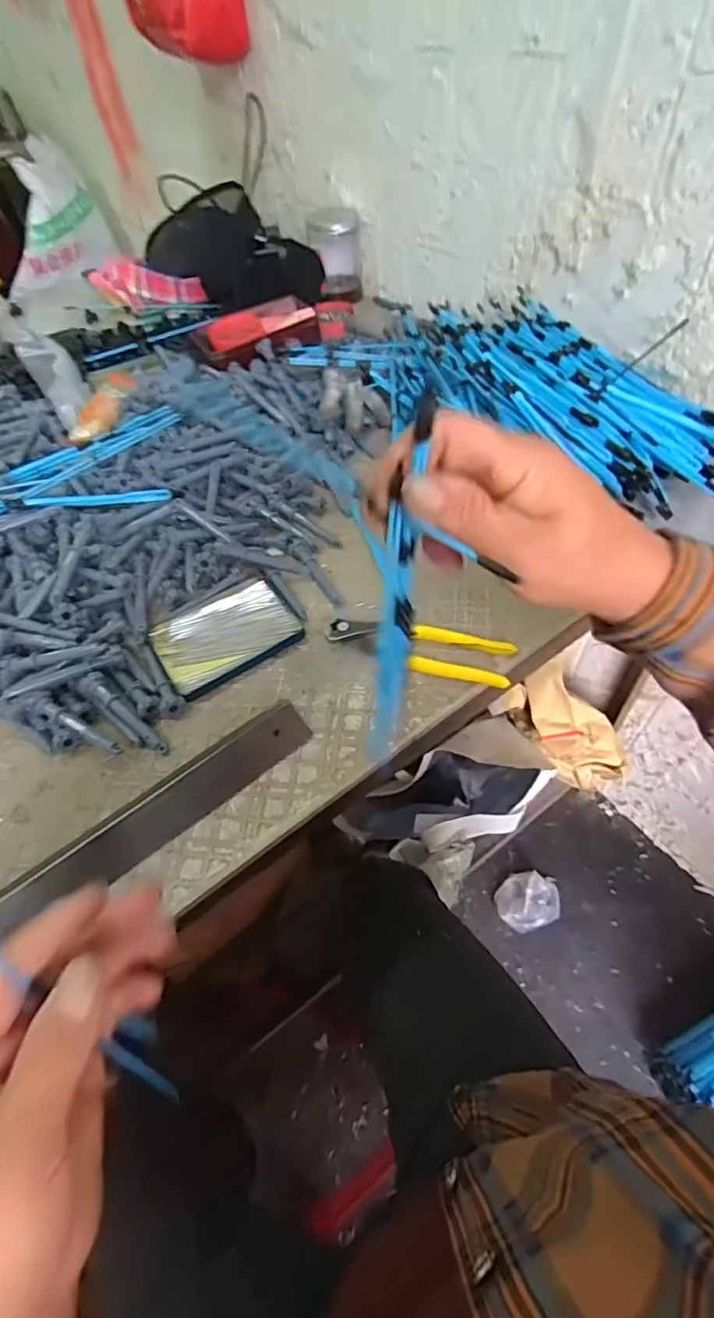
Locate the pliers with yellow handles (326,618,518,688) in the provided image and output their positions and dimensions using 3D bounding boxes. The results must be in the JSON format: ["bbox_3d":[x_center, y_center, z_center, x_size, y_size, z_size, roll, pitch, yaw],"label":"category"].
[{"bbox_3d":[0.053,-0.010,0.505,0.168,0.014,0.045,12,56,13],"label":"pliers with yellow handles"}]

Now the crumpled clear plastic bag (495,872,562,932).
[{"bbox_3d":[0.325,0.457,1.067,0.117,0.044,0.101,-12,54,-4],"label":"crumpled clear plastic bag"}]

